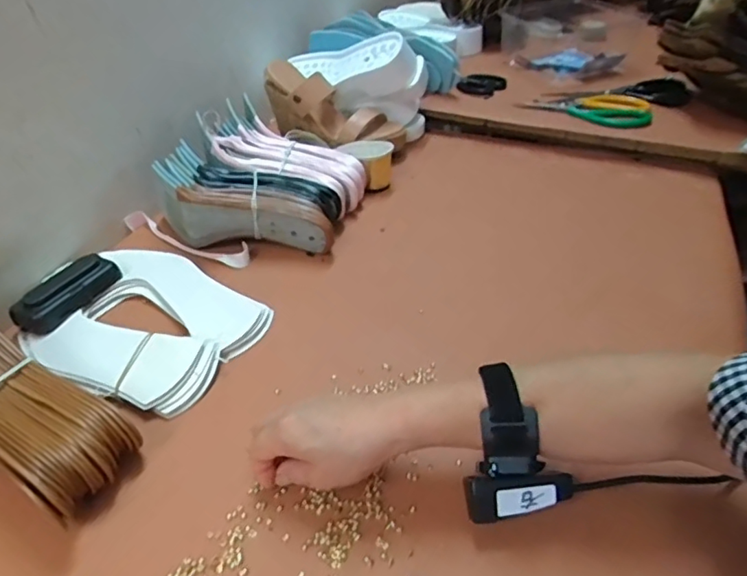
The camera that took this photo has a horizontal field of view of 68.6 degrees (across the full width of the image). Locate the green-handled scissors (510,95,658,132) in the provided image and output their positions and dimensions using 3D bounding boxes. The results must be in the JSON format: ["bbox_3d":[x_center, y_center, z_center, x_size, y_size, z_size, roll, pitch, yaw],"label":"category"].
[{"bbox_3d":[0.330,-0.280,0.846,0.186,0.022,0.105,23,47,28],"label":"green-handled scissors"}]

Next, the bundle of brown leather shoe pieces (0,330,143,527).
[{"bbox_3d":[-0.300,0.096,0.441,0.232,0.087,0.084,19,44,24],"label":"bundle of brown leather shoe pieces"}]

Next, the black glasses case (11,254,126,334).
[{"bbox_3d":[-0.320,0.002,0.576,0.044,0.029,0.107,20,45,26],"label":"black glasses case"}]

